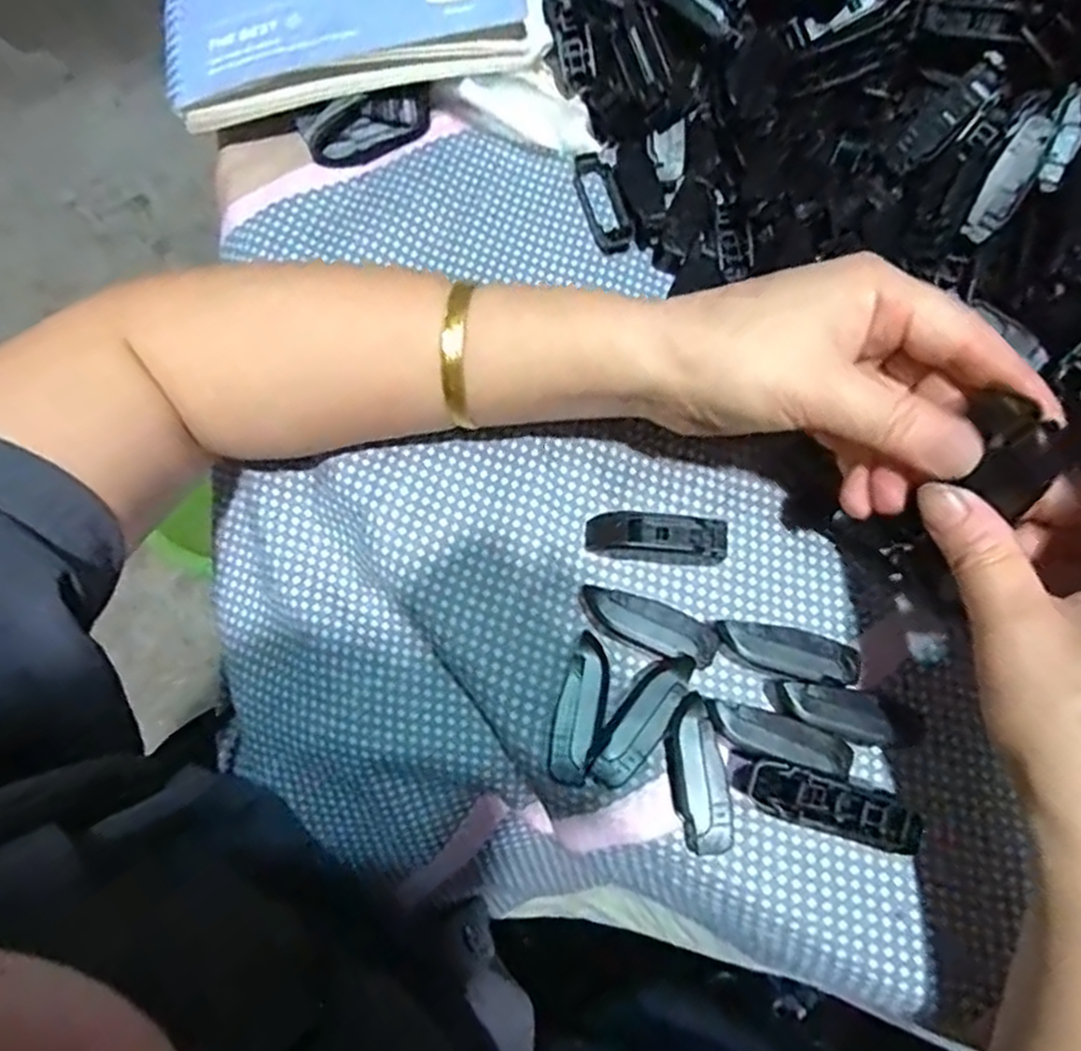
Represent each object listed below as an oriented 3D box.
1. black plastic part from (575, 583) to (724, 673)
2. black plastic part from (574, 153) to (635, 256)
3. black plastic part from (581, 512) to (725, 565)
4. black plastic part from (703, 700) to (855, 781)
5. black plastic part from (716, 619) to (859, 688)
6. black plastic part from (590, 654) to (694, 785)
[{"bbox_3d":[0.041,0.039,0.294,0.054,0.016,0.019,24,72,6],"label":"black plastic part"},{"bbox_3d":[0.030,-0.155,0.359,0.019,0.009,0.056,-16,73,-7],"label":"black plastic part"},{"bbox_3d":[0.047,0.005,0.307,0.055,0.015,0.016,5,71,0],"label":"black plastic part"},{"bbox_3d":[0.088,0.079,0.280,0.053,0.018,0.016,18,72,4],"label":"black plastic part"},{"bbox_3d":[0.095,0.049,0.292,0.053,0.017,0.018,18,72,4],"label":"black plastic part"},{"bbox_3d":[0.039,0.073,0.280,0.020,0.020,0.055,39,74,11],"label":"black plastic part"}]

